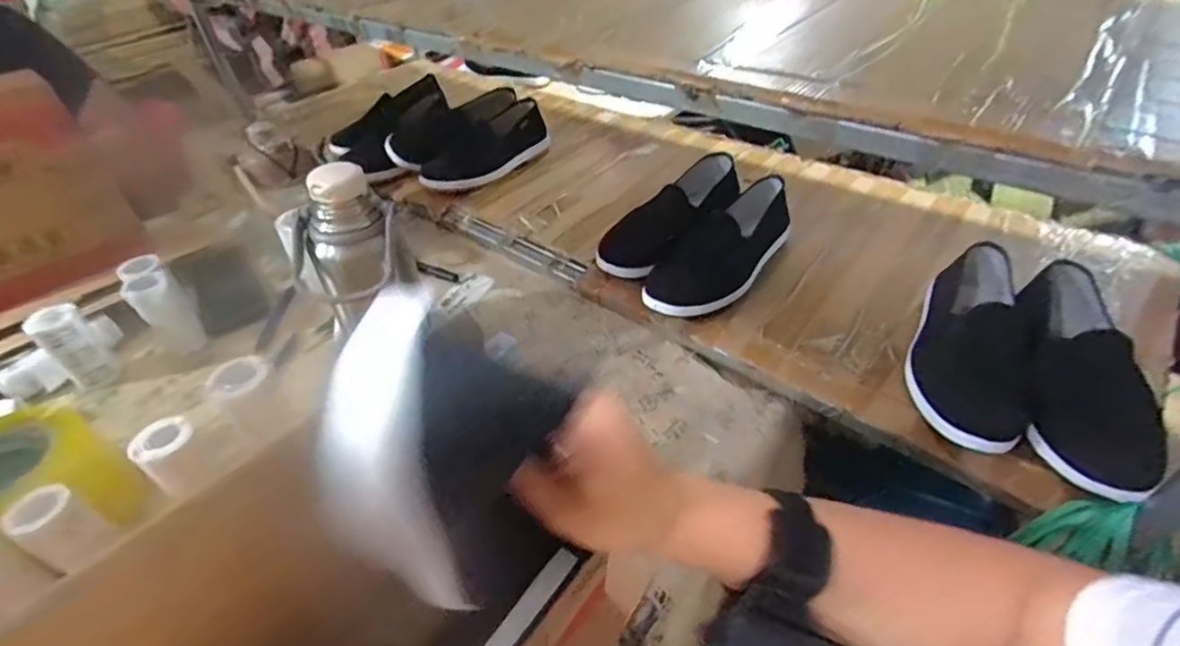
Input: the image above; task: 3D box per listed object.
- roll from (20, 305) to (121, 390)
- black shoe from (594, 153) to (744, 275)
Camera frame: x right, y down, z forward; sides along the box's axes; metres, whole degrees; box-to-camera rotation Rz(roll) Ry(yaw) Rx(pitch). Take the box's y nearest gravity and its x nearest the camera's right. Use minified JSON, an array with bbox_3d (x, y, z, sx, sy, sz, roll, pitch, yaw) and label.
[{"bbox_3d":[-0.573,0.031,0.631,0.049,0.096,0.045,21,47,26],"label":"roll"},{"bbox_3d":[0.123,-0.146,0.745,0.093,0.072,0.249,29,51,32],"label":"black shoe"}]

